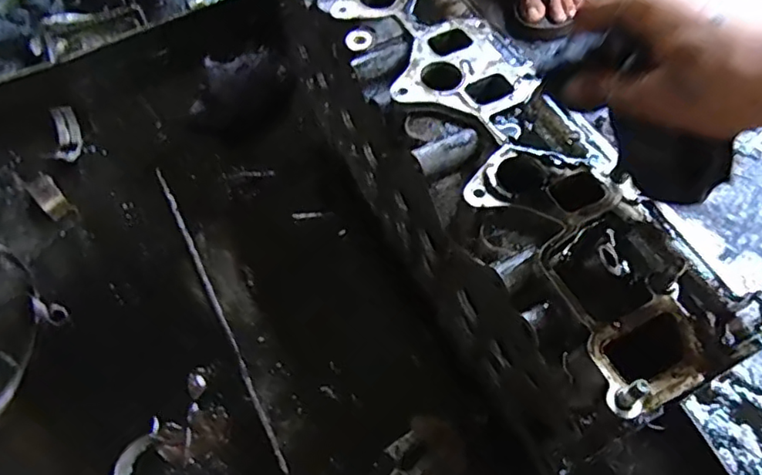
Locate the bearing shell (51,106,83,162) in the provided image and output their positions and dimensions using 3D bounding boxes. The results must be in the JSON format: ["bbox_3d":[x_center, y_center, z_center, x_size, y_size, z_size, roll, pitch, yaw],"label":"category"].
[{"bbox_3d":[-0.380,-0.126,0.705,0.027,0.025,0.067,-8,90,-5],"label":"bearing shell"}]

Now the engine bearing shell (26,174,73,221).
[{"bbox_3d":[-0.380,-0.047,0.664,0.028,0.027,0.055,-38,71,-18],"label":"engine bearing shell"}]

